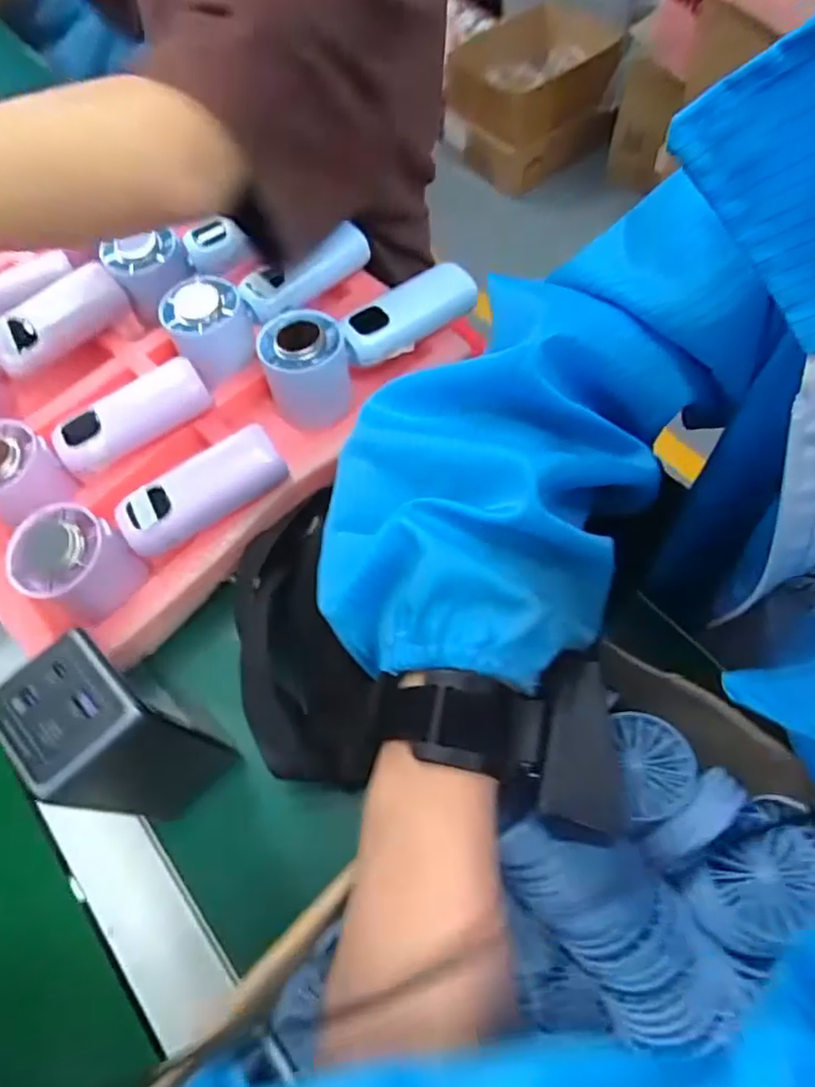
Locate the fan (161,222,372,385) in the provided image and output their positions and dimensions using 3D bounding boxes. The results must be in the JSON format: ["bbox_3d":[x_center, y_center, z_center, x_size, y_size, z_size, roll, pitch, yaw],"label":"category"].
[{"bbox_3d":[-0.098,-0.175,0.457,0.062,0.066,0.147,36,68,20],"label":"fan"}]

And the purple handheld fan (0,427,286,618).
[{"bbox_3d":[-0.147,-0.013,0.369,0.158,0.046,0.054,-33,65,-15],"label":"purple handheld fan"}]

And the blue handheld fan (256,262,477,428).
[{"bbox_3d":[-0.023,-0.137,0.429,0.151,0.065,0.043,-26,63,-11],"label":"blue handheld fan"}]

